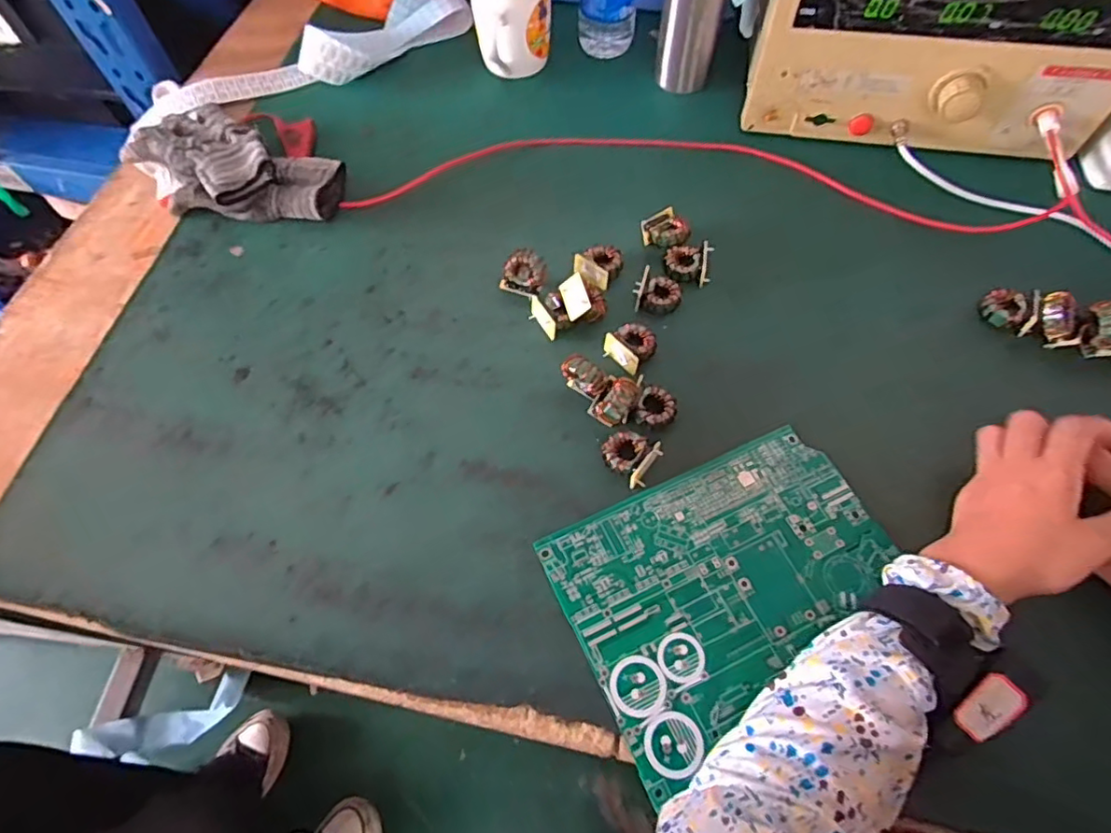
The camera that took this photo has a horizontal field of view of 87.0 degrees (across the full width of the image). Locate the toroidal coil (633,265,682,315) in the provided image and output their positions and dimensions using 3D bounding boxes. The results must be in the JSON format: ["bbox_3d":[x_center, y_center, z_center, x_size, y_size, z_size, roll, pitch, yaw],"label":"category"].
[{"bbox_3d":[0.088,-0.108,0.504,0.039,0.018,0.038,2,63,3],"label":"toroidal coil"}]

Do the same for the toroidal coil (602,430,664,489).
[{"bbox_3d":[0.056,0.028,0.437,0.033,0.020,0.041,-42,69,-17],"label":"toroidal coil"}]

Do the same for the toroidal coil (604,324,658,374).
[{"bbox_3d":[0.063,-0.060,0.482,0.036,0.018,0.039,36,69,18],"label":"toroidal coil"}]

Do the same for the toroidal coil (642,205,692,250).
[{"bbox_3d":[0.099,-0.171,0.532,0.036,0.022,0.042,-9,63,-3],"label":"toroidal coil"}]

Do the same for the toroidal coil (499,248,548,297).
[{"bbox_3d":[-0.026,-0.124,0.507,0.037,0.029,0.031,21,66,12],"label":"toroidal coil"}]

